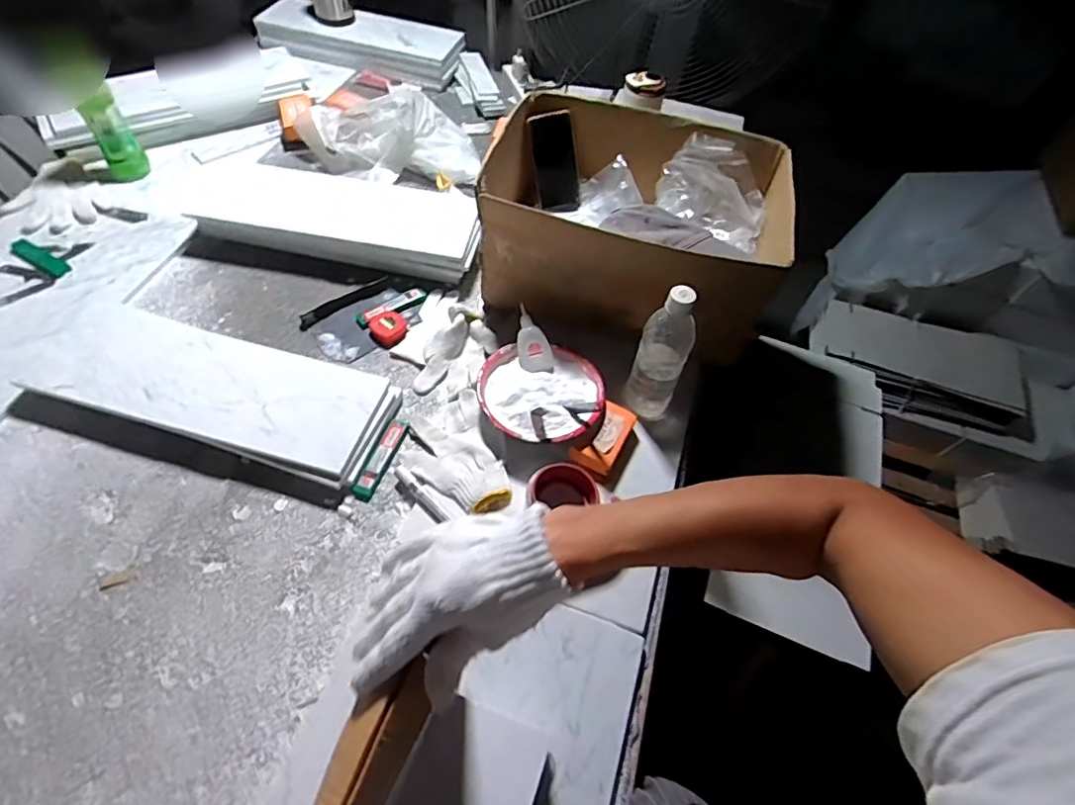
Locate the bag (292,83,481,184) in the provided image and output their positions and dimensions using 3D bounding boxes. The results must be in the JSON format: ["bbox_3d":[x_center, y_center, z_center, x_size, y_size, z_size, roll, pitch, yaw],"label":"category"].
[{"bbox_3d":[-0.289,-0.520,1.035,0.347,0.134,0.142,-1,58,-5],"label":"bag"}]

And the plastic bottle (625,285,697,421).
[{"bbox_3d":[0.157,-0.055,0.701,0.064,0.196,0.053,22,58,9],"label":"plastic bottle"}]

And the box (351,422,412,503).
[{"bbox_3d":[-0.201,0.072,0.716,0.023,0.010,0.116,18,58,9],"label":"box"}]

